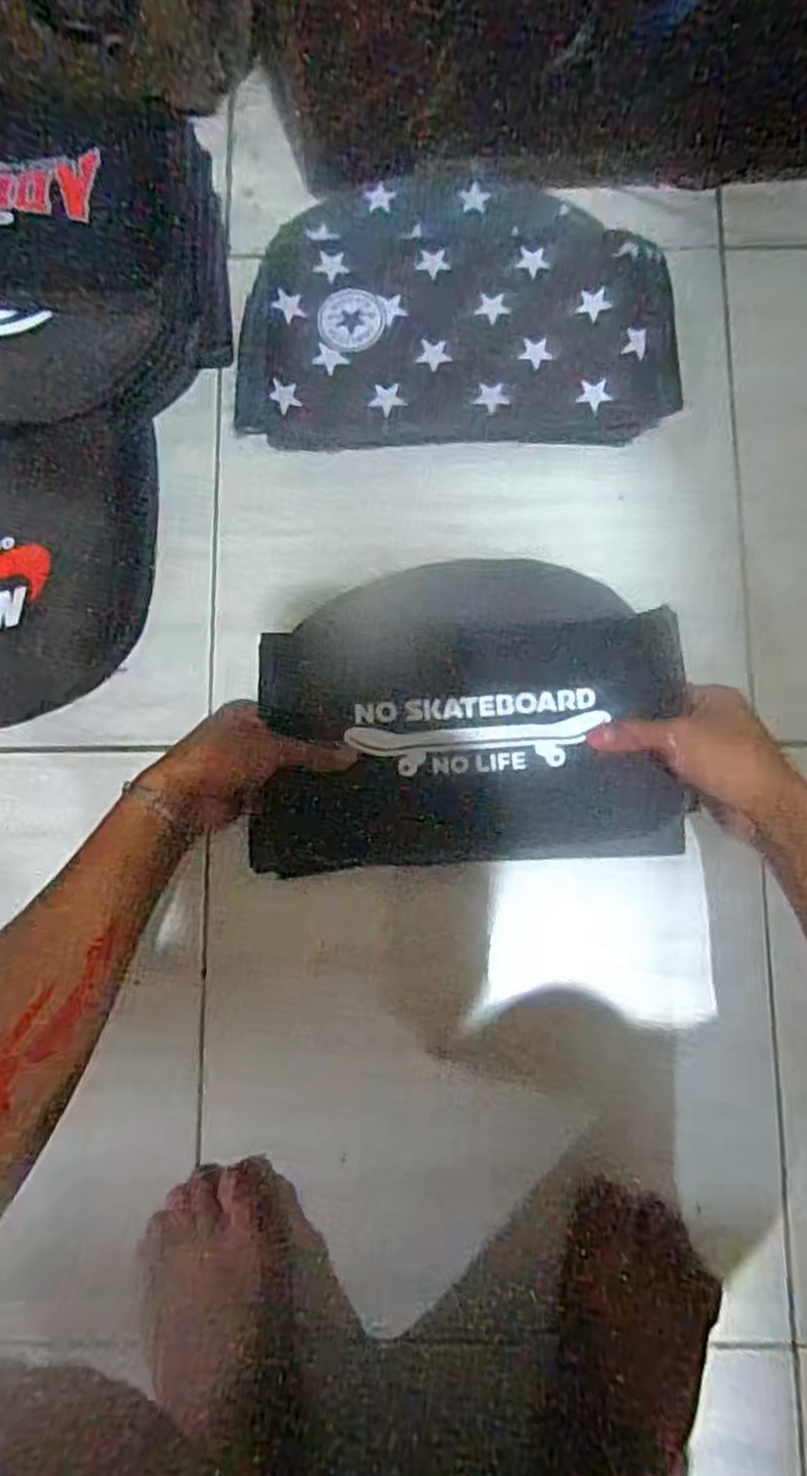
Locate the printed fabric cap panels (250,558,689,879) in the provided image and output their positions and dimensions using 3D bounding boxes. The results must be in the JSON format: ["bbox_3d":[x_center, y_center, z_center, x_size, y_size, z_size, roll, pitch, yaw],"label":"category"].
[{"bbox_3d":[0.038,-0.018,0.494,0.272,0.046,0.204,-4,84,0],"label":"printed fabric cap panels"}]

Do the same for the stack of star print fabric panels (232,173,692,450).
[{"bbox_3d":[0.037,-0.328,0.560,0.311,0.053,0.226,-2,84,1],"label":"stack of star print fabric panels"}]

